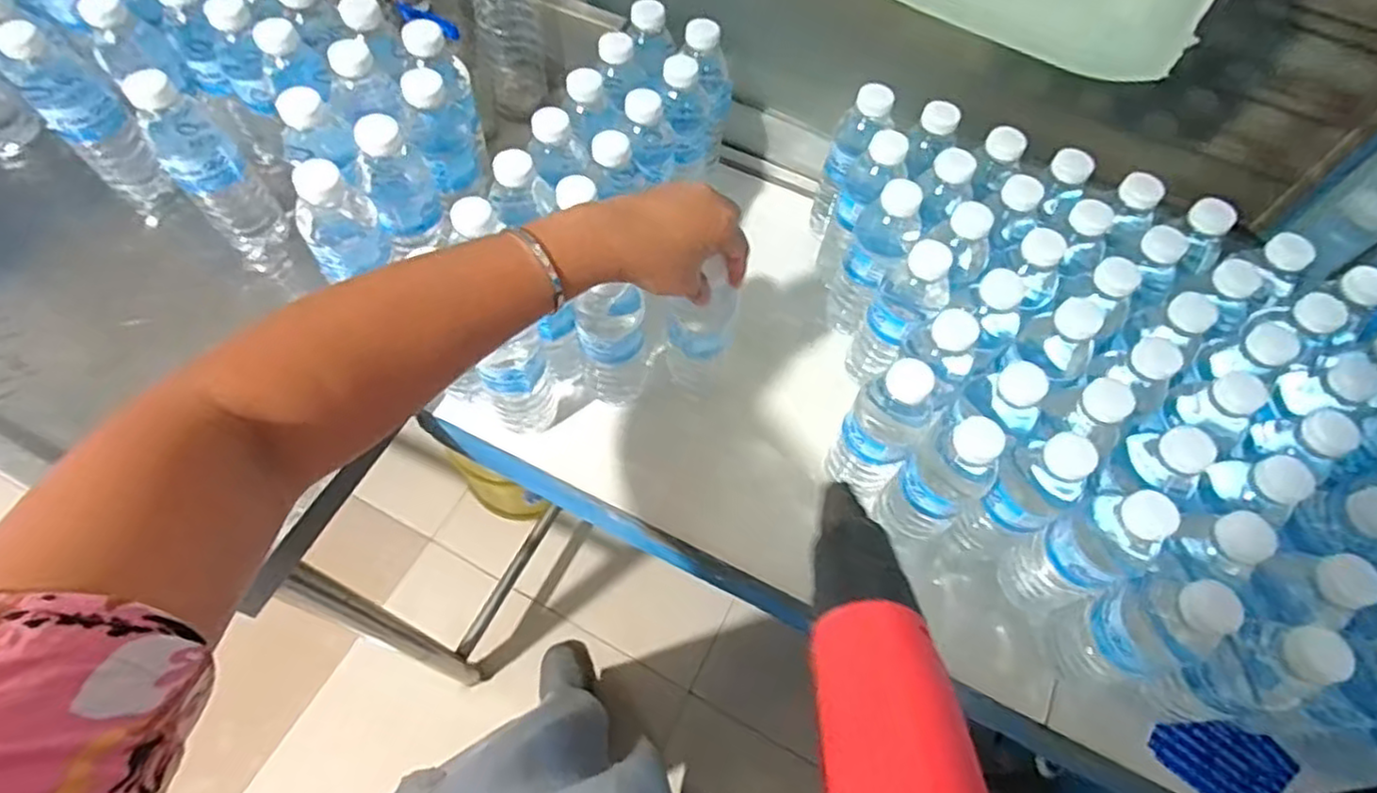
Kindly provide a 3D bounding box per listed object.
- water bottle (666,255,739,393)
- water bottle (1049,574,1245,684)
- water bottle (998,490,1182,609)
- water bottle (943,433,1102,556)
[{"bbox_3d":[0.011,-0.054,0.582,0.054,0.176,0.052,-13,76,-10],"label":"water bottle"},{"bbox_3d":[0.310,0.165,0.482,0.056,0.164,0.066,-17,63,-12],"label":"water bottle"},{"bbox_3d":[0.284,0.114,0.508,0.057,0.162,0.056,1,61,-3],"label":"water bottle"},{"bbox_3d":[0.245,0.078,0.525,0.060,0.163,0.057,1,61,-3],"label":"water bottle"}]

